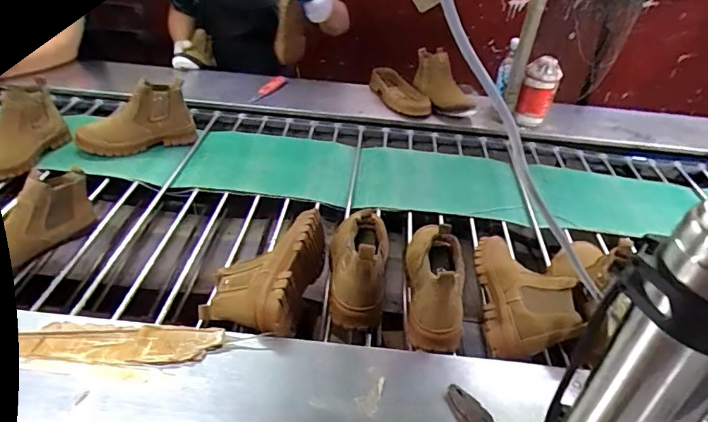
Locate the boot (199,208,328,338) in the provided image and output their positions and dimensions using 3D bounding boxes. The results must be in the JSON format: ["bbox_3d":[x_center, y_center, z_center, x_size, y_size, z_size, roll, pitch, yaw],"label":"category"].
[{"bbox_3d":[-0.150,0.094,0.872,0.157,0.090,0.245,12,37,9],"label":"boot"}]

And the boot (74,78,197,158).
[{"bbox_3d":[-0.519,-0.227,1.189,0.256,0.140,0.110,-3,37,-11],"label":"boot"}]

